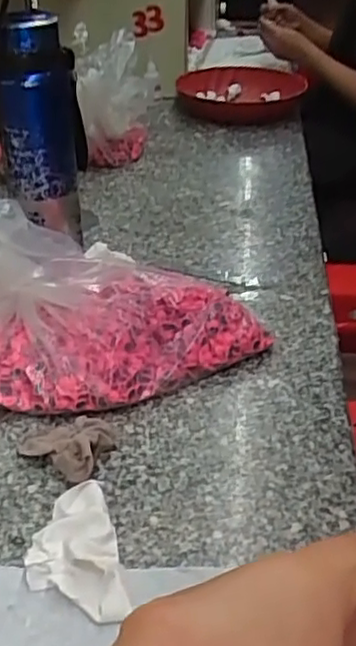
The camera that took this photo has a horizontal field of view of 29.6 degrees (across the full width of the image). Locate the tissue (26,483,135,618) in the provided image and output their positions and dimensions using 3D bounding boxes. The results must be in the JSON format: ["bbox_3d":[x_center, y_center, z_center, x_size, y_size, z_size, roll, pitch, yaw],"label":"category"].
[{"bbox_3d":[-0.072,0.156,0.458,0.060,0.023,0.096,-9,35,-13],"label":"tissue"}]

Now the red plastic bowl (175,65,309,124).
[{"bbox_3d":[0.106,-0.415,1.236,0.186,0.078,0.212,-26,42,-33],"label":"red plastic bowl"}]

